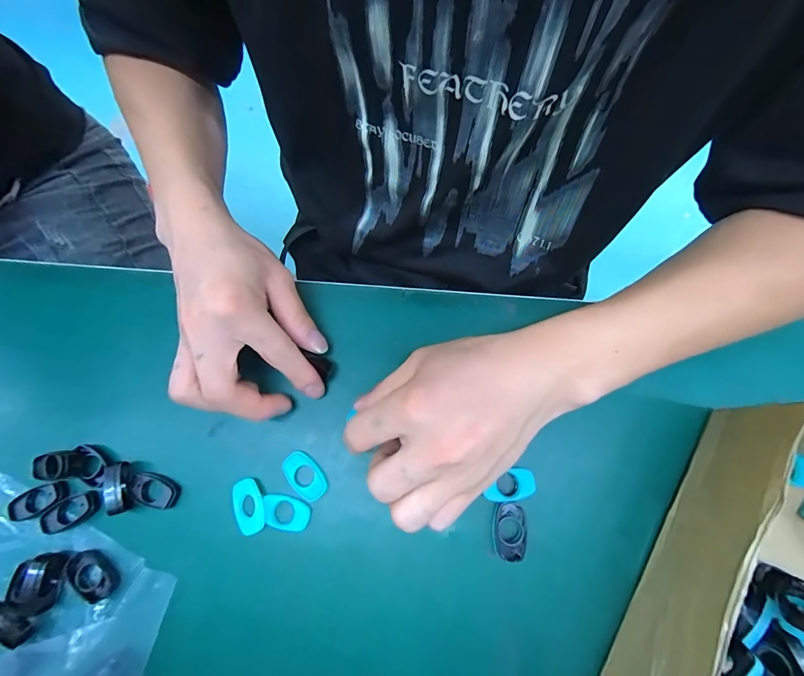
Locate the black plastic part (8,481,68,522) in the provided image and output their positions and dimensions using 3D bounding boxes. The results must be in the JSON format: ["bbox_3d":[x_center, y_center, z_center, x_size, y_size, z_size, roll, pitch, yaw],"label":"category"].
[{"bbox_3d":[-0.233,0.104,0.229,0.035,0.004,0.018,-23,75,-5],"label":"black plastic part"}]

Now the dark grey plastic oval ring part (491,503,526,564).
[{"bbox_3d":[0.065,0.117,0.219,0.018,0.014,0.031,6,74,3],"label":"dark grey plastic oval ring part"}]

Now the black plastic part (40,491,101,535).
[{"bbox_3d":[-0.211,0.112,0.228,0.034,0.004,0.018,-24,75,-6],"label":"black plastic part"}]

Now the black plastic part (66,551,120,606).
[{"bbox_3d":[-0.188,0.144,0.216,0.035,0.004,0.021,34,77,10],"label":"black plastic part"}]

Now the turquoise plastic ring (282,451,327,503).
[{"bbox_3d":[-0.063,0.090,0.233,0.033,0.006,0.019,40,78,12],"label":"turquoise plastic ring"}]

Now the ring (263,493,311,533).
[{"bbox_3d":[-0.074,0.111,0.226,0.031,0.004,0.020,12,74,5],"label":"ring"}]

